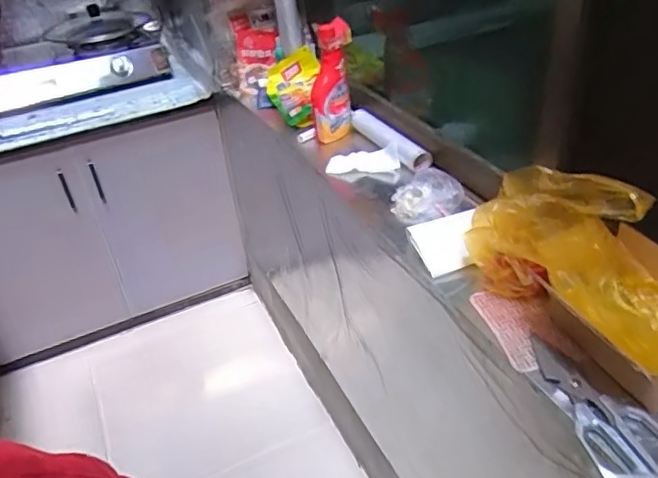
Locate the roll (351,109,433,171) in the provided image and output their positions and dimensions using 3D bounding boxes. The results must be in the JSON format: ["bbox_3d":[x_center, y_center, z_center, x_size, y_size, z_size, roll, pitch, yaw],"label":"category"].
[{"bbox_3d":[0.120,-0.203,1.161,0.034,0.036,0.264,-21,38,-20],"label":"roll"}]

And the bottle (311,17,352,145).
[{"bbox_3d":[0.006,-0.328,1.199,0.079,0.228,0.088,1,36,10],"label":"bottle"}]

